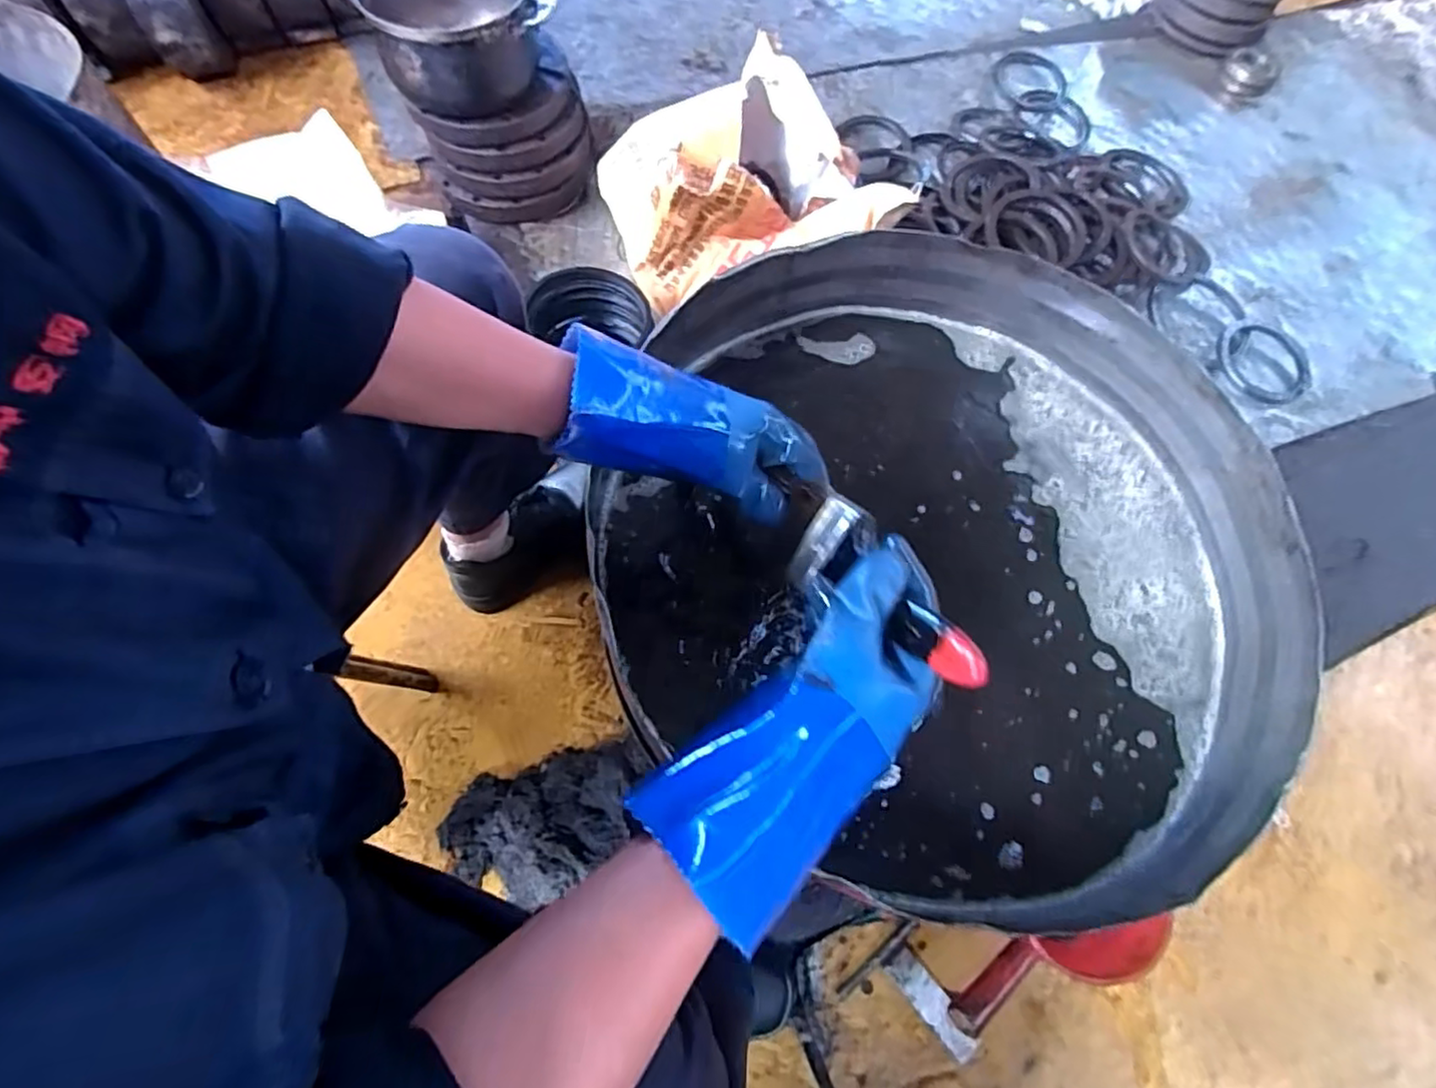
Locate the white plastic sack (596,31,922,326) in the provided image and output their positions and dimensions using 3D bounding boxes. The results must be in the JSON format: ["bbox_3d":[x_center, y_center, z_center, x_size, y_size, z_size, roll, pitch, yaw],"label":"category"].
[{"bbox_3d":[0.030,-0.508,0.947,0.356,0.207,0.306,-12,68,-10],"label":"white plastic sack"}]

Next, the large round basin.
[{"bbox_3d":[0.186,-0.004,0.550,0.565,0.096,0.520,1,67,-2],"label":"large round basin"}]

